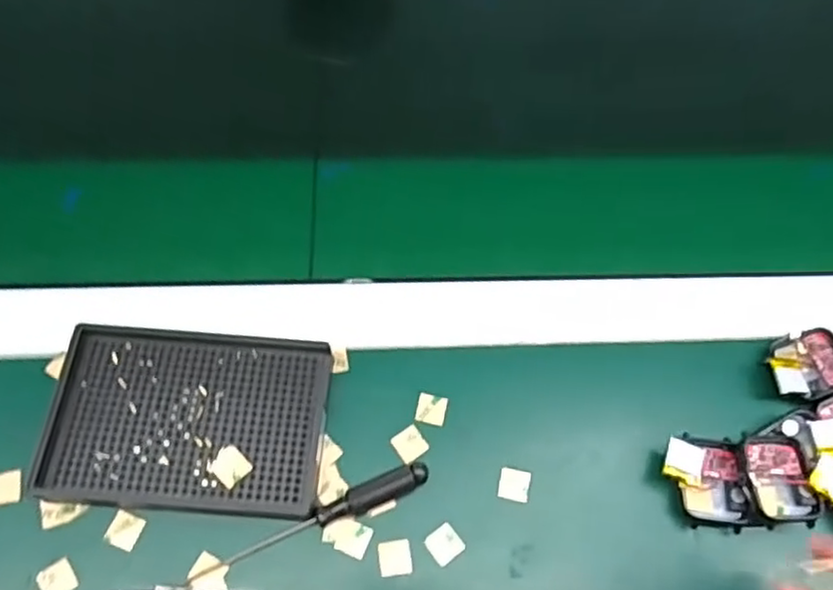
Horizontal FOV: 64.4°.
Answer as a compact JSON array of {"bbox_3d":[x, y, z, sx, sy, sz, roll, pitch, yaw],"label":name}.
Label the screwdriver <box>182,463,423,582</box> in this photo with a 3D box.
[{"bbox_3d":[-0.052,0.113,0.331,0.123,0.013,0.012,-20,66,-13],"label":"screwdriver"}]

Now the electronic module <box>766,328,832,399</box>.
[{"bbox_3d":[0.223,0.038,0.375,0.054,0.010,0.037,-19,65,-12],"label":"electronic module"}]

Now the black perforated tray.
[{"bbox_3d":[-0.117,0.065,0.348,0.135,0.022,0.091,6,63,0],"label":"black perforated tray"}]

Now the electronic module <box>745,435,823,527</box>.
[{"bbox_3d":[0.187,0.096,0.346,0.035,0.016,0.045,-3,63,-5],"label":"electronic module"}]

